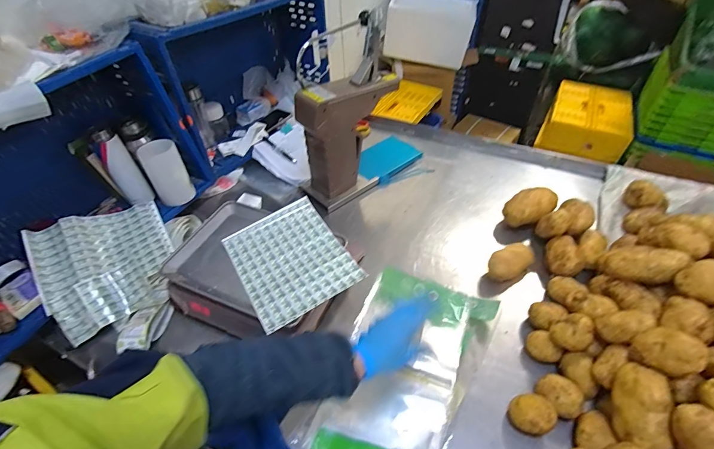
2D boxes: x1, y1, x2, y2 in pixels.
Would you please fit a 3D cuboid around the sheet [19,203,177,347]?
[{"bbox_3d":[-0.548,0.089,0.801,0.254,0.035,0.262,-21,69,-30],"label":"sheet"}]

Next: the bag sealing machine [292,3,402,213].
[{"bbox_3d":[-0.021,-0.278,0.967,0.128,0.407,0.272,30,53,28],"label":"bag sealing machine"}]

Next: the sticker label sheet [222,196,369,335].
[{"bbox_3d":[-0.134,0.069,0.743,0.208,0.035,0.266,-24,49,-21],"label":"sticker label sheet"}]

